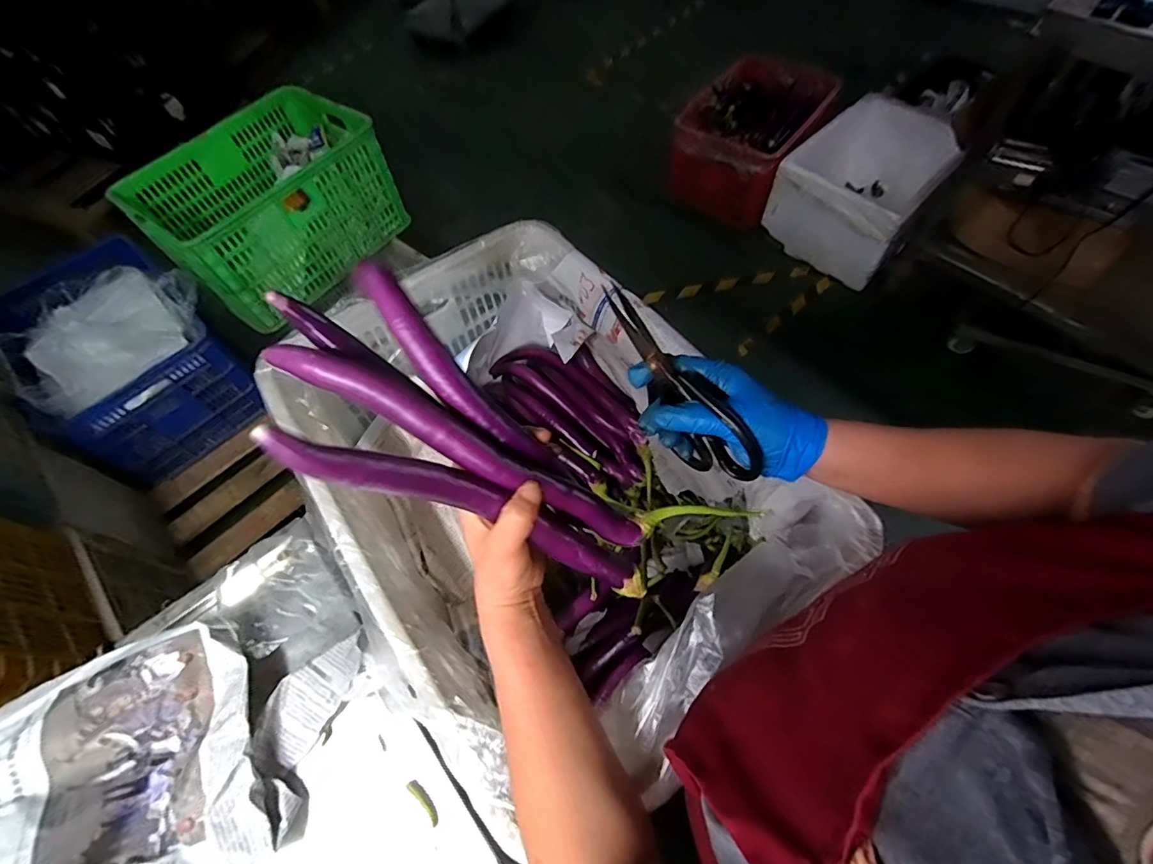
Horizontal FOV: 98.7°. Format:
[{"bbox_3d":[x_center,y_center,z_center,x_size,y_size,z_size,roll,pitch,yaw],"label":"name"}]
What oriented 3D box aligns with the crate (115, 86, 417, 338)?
[{"bbox_3d":[-0.888,-0.670,1.466,0.447,0.306,0.610,32,67,19],"label":"crate"}]

